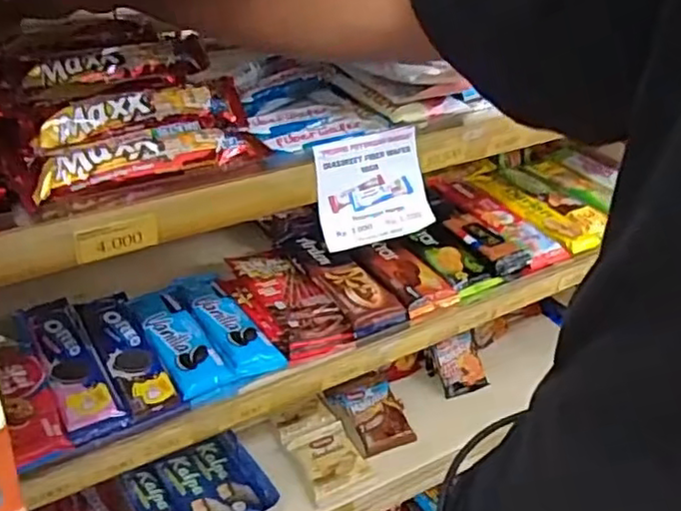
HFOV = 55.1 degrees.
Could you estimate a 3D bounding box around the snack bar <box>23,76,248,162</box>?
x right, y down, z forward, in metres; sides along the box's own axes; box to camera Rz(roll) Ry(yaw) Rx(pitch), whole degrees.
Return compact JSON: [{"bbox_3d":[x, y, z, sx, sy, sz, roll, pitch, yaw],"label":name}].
[{"bbox_3d":[-0.153,-0.110,0.500,0.171,0.031,0.034,-18,41,-28],"label":"snack bar"}]

